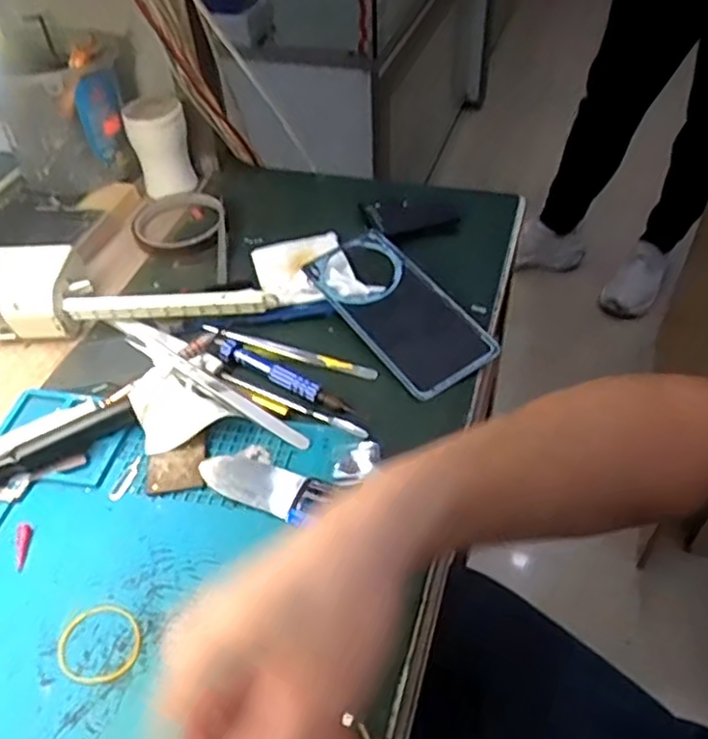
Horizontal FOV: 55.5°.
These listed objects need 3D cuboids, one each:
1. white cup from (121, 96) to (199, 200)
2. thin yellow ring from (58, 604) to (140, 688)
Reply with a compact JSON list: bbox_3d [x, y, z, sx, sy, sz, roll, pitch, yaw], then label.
[{"bbox_3d":[-0.184,-0.213,0.644,0.051,0.078,0.055,-15,47,-9],"label":"white cup"},{"bbox_3d":[-0.134,0.144,0.354,0.046,0.004,0.041,18,50,21],"label":"thin yellow ring"}]

